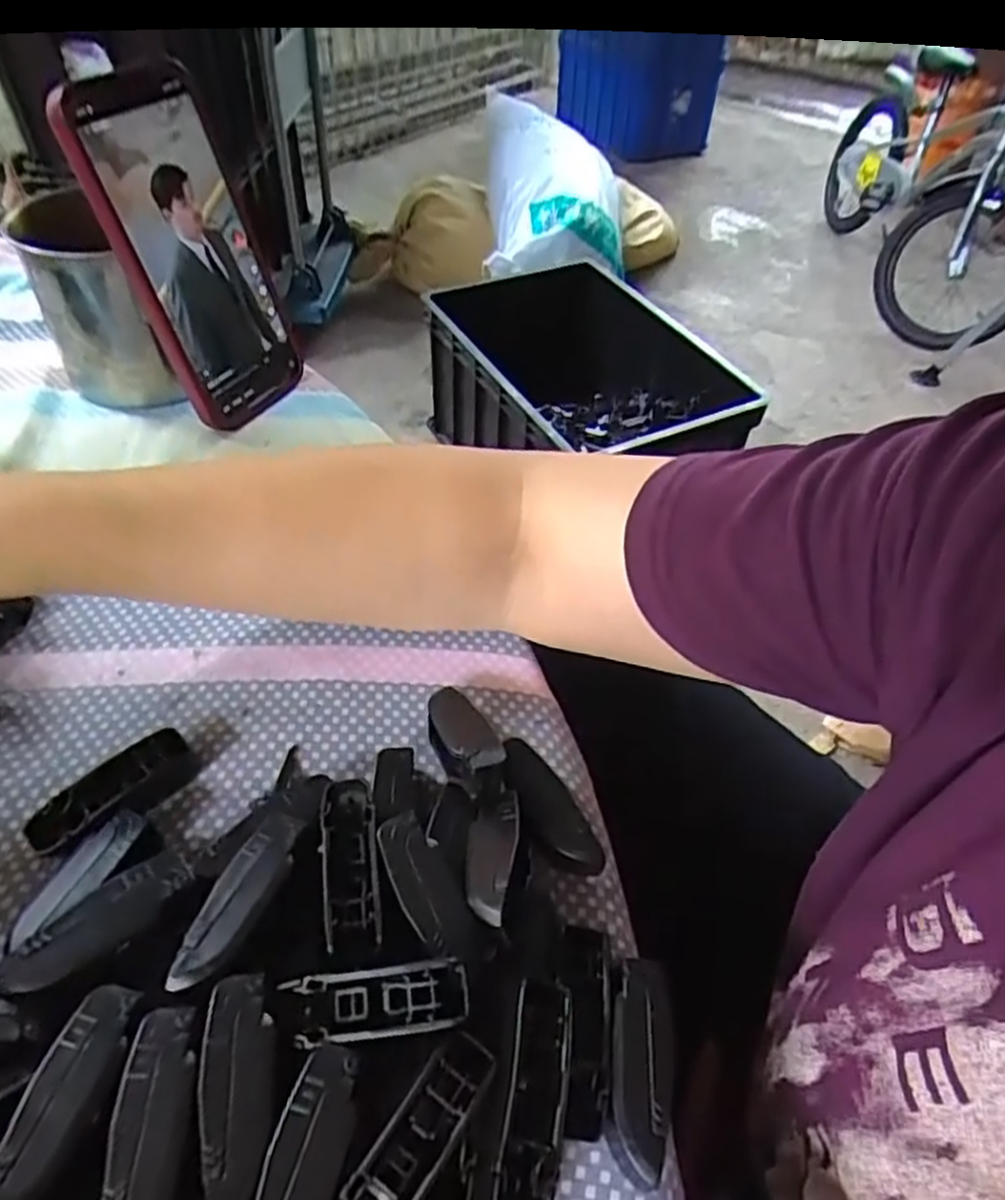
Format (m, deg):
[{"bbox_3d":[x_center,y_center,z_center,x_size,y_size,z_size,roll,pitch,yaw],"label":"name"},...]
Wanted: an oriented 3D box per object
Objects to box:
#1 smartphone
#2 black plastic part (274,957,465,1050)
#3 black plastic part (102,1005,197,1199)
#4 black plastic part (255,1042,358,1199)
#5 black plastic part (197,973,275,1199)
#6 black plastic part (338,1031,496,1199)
[{"bbox_3d":[-0.154,-0.173,0.382,0.013,0.158,0.076,12,45,32],"label":"smartphone"},{"bbox_3d":[-0.035,0.108,0.205,0.054,0.008,0.017,-11,47,10],"label":"black plastic part"},{"bbox_3d":[-0.086,0.129,0.184,0.016,0.005,0.054,-3,48,-7],"label":"black plastic part"},{"bbox_3d":[-0.047,0.136,0.179,0.018,0.005,0.053,11,48,6],"label":"black plastic part"},{"bbox_3d":[-0.067,0.124,0.191,0.017,0.006,0.053,-7,49,-10],"label":"black plastic part"},{"bbox_3d":[-0.022,0.136,0.187,0.014,0.010,0.055,29,52,21],"label":"black plastic part"}]

